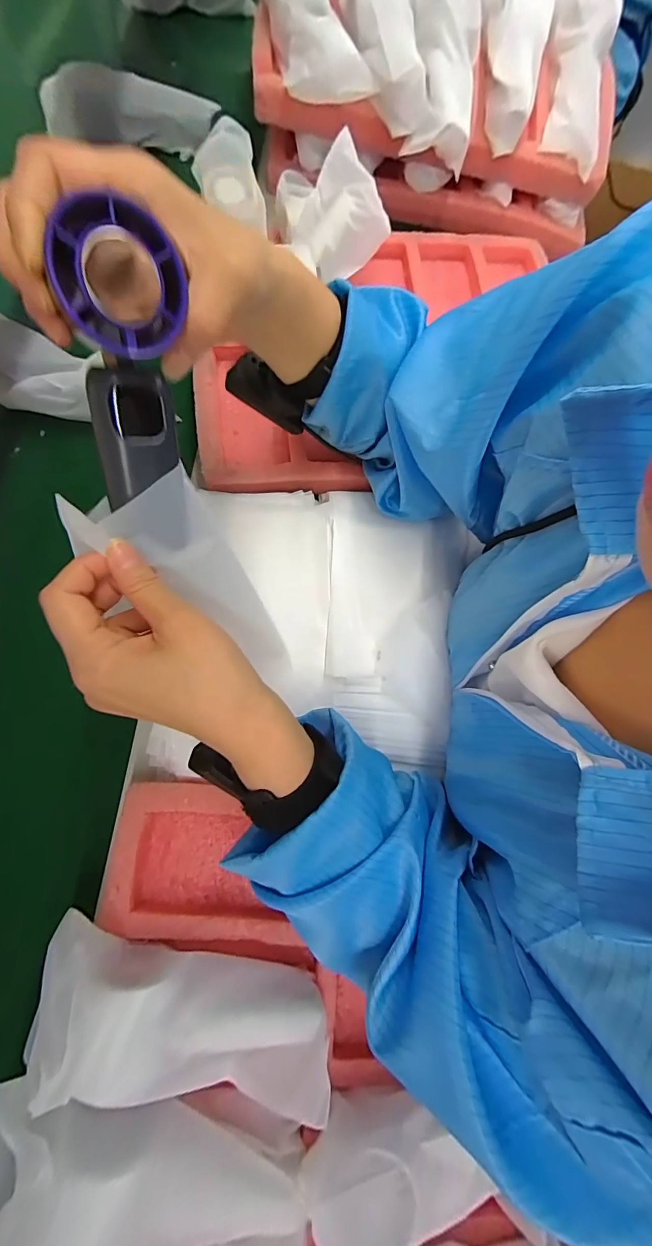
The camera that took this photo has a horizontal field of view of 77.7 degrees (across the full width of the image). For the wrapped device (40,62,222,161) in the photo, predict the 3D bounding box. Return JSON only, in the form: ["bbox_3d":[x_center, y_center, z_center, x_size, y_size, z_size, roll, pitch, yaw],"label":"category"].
[{"bbox_3d":[-0.237,-0.615,0.495,0.201,0.064,0.050,-6,77,-8],"label":"wrapped device"}]

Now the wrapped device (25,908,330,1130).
[{"bbox_3d":[-0.088,0.251,0.252,0.187,0.049,0.069,17,74,0],"label":"wrapped device"}]

